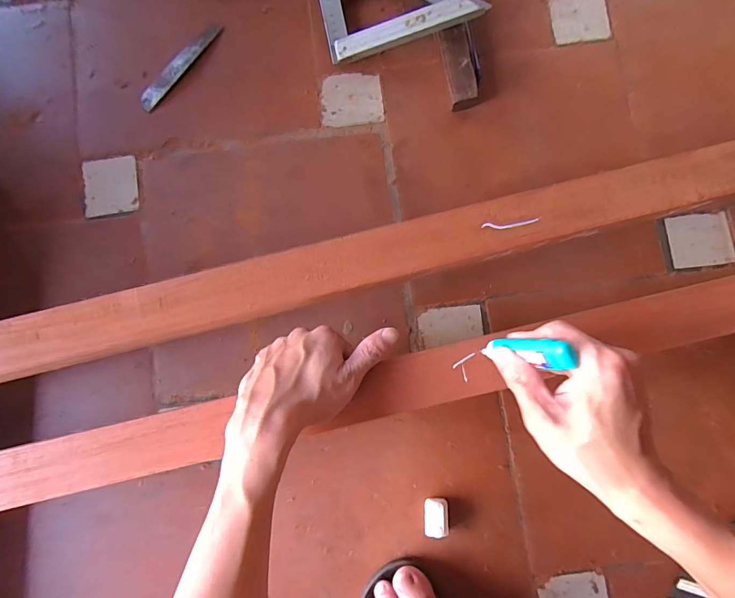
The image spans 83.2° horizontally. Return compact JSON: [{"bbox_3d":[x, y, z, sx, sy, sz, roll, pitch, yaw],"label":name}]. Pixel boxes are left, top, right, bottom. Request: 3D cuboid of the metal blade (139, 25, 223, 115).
[{"bbox_3d":[-0.236,-0.296,0.523,0.019,0.012,0.142,39,84,5],"label":"metal blade"}]

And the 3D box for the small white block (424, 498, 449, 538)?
[{"bbox_3d":[0.073,0.231,0.440,0.025,0.018,0.035,0,83,0],"label":"small white block"}]

